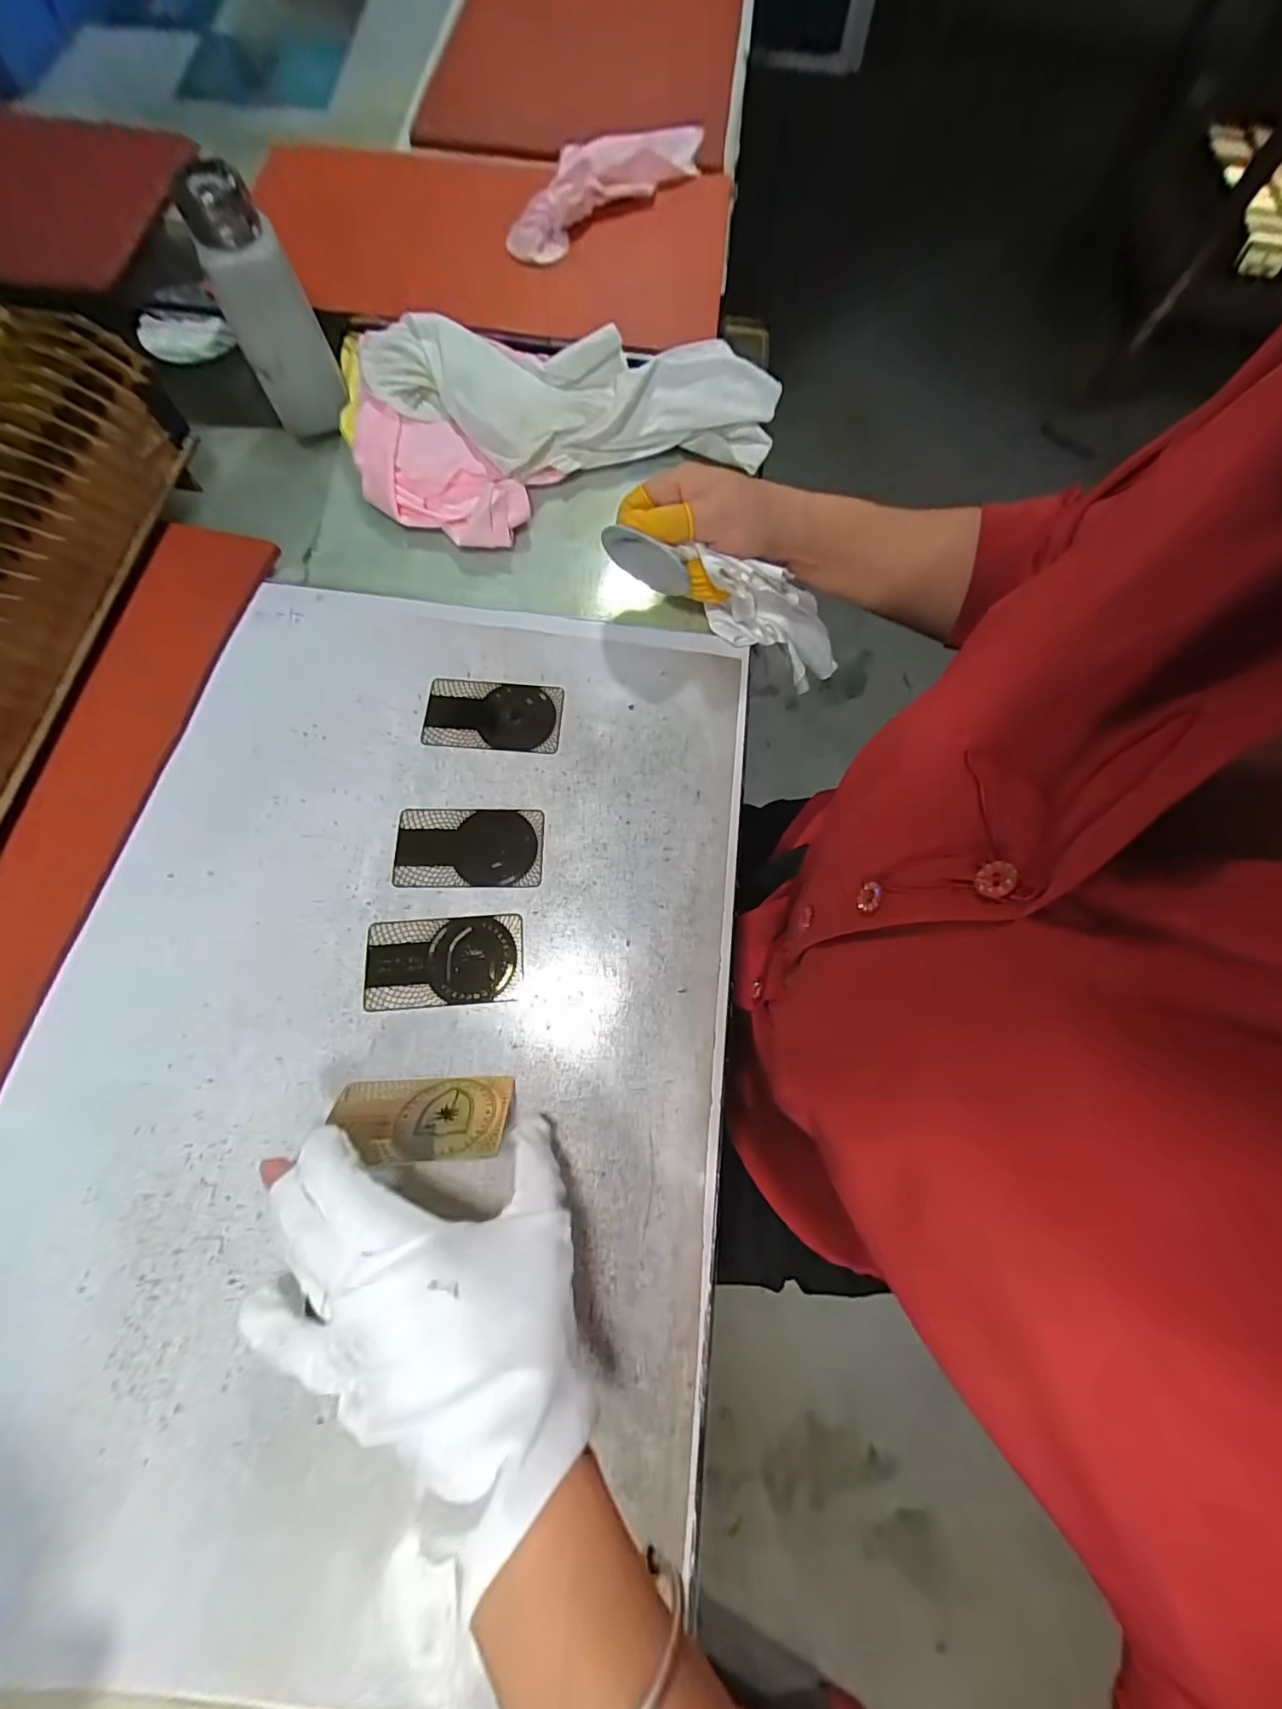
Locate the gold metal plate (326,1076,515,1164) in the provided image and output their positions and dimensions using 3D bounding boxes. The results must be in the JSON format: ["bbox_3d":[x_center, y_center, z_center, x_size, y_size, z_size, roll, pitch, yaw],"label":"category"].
[{"bbox_3d":[-0.108,0.128,0.269,0.084,0.048,0.004,-1,113,-2],"label":"gold metal plate"}]

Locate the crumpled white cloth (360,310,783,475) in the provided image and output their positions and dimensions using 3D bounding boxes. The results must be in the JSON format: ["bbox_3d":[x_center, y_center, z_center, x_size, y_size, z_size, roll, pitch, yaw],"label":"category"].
[{"bbox_3d":[-0.050,-0.334,0.415,0.307,0.044,0.108,3,73,-1],"label":"crumpled white cloth"}]

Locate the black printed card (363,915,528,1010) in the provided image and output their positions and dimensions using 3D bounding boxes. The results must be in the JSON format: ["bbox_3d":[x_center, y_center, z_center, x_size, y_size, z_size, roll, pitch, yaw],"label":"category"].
[{"bbox_3d":[-0.110,0.059,0.308,0.085,0.004,0.048,-3,73,-3],"label":"black printed card"}]

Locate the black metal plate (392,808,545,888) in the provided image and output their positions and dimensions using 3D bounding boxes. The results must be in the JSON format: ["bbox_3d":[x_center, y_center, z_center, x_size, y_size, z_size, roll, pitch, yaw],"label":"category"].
[{"bbox_3d":[-0.102,-0.005,0.328,0.086,0.004,0.049,0,73,-2],"label":"black metal plate"}]

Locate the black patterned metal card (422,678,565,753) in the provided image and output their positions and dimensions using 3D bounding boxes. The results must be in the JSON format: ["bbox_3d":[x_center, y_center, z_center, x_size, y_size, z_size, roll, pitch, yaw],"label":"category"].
[{"bbox_3d":[-0.095,-0.090,0.357,0.086,0.004,0.049,4,73,-1],"label":"black patterned metal card"}]

